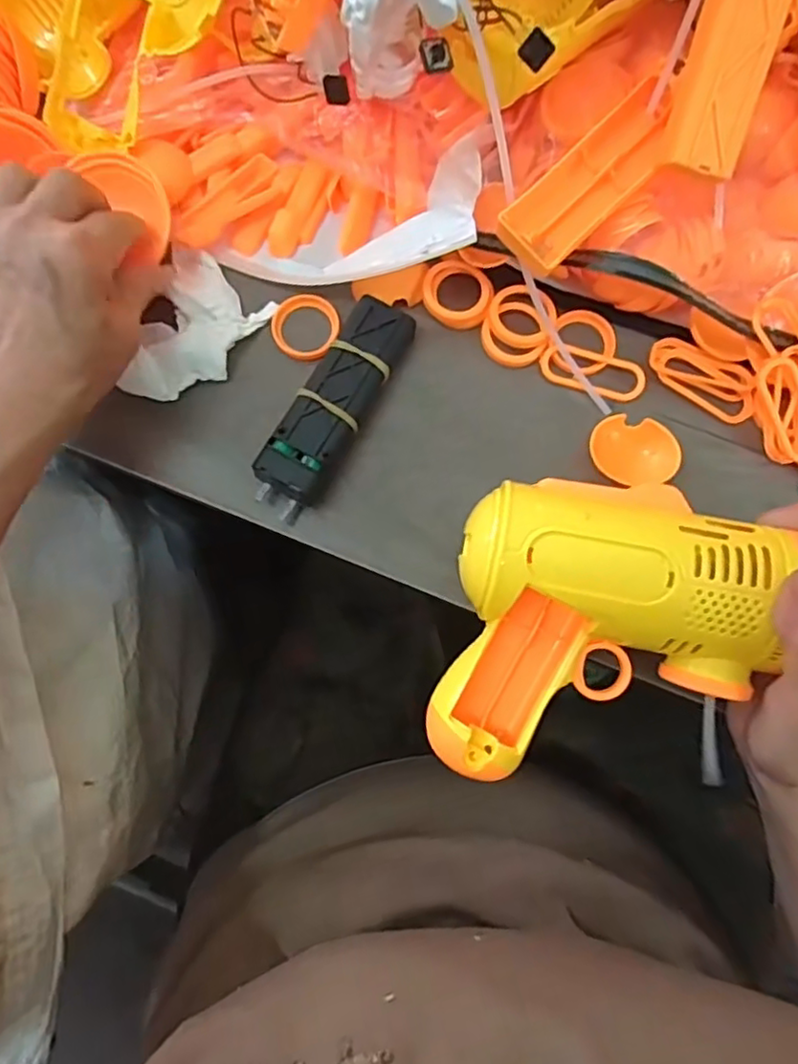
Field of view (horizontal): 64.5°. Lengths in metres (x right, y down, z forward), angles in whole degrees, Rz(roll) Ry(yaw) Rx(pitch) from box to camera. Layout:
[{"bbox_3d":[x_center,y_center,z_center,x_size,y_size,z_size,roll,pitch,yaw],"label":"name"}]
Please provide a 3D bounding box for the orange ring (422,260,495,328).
[{"bbox_3d":[0.031,-0.126,0.333,0.037,0.011,0.033,12,79,2],"label":"orange ring"}]

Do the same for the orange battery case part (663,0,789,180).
[{"bbox_3d":[0.138,-0.199,0.258,0.031,0.011,0.093,14,112,2],"label":"orange battery case part"}]

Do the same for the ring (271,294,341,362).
[{"bbox_3d":[-0.049,-0.107,0.332,0.036,0.004,0.037,0,79,-1],"label":"ring"}]

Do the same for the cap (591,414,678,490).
[{"bbox_3d":[0.116,-0.039,0.316,0.042,0.013,0.034,16,79,3],"label":"cap"}]

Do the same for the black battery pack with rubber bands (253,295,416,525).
[{"bbox_3d":[-0.032,-0.064,0.316,0.032,0.023,0.117,27,80,5],"label":"black battery pack with rubber bands"}]

